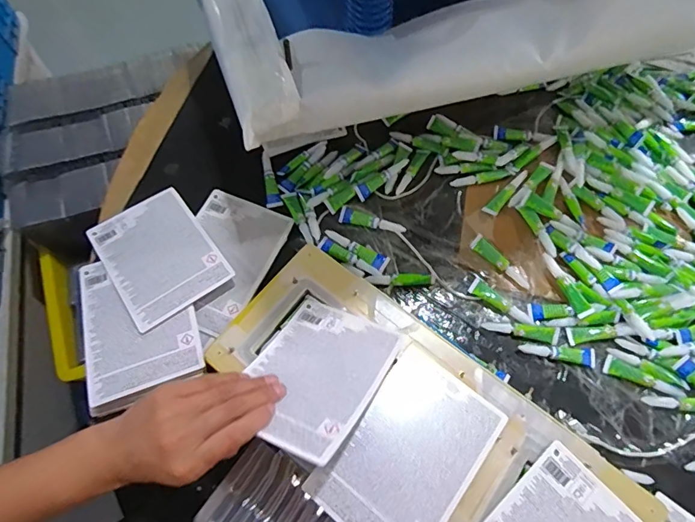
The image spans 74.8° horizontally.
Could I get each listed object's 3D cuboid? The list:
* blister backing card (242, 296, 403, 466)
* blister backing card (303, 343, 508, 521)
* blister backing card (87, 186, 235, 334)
[{"bbox_3d":[-0.030,0.098,0.407,0.114,0.010,0.163,17,33,23],"label":"blister backing card"},{"bbox_3d":[0.058,0.177,0.417,0.114,0.006,0.169,35,66,16],"label":"blister backing card"},{"bbox_3d":[-0.222,-0.009,0.533,0.117,0.006,0.167,-34,62,-17],"label":"blister backing card"}]

